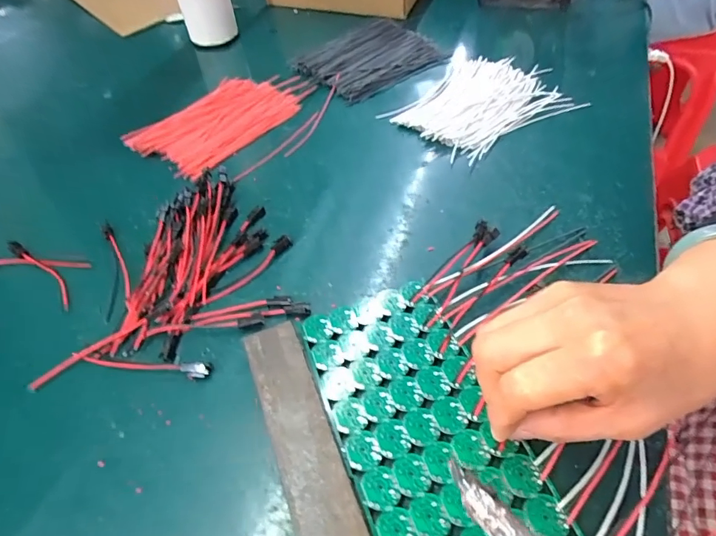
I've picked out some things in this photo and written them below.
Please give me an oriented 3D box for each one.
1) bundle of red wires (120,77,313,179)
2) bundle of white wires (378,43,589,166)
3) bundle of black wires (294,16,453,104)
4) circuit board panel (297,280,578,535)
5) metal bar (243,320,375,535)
[{"bbox_3d":[-0.144,-0.168,0.476,0.102,0.014,0.181,30,60,25],"label":"bundle of red wires"},{"bbox_3d":[0.123,-0.177,0.461,0.157,0.017,0.144,-35,57,-21],"label":"bundle of white wires"},{"bbox_3d":[0.011,-0.255,0.533,0.156,0.011,0.130,-29,55,-17],"label":"bundle of black wires"},{"bbox_3d":[0.041,0.102,0.256,0.093,0.009,0.214,-20,53,-10],"label":"circuit board panel"},{"bbox_3d":[-0.023,0.116,0.244,0.035,0.012,0.197,-20,53,-11],"label":"metal bar"}]

